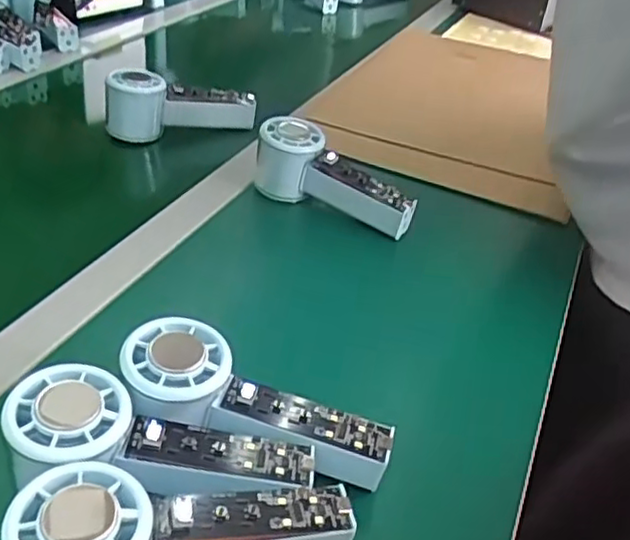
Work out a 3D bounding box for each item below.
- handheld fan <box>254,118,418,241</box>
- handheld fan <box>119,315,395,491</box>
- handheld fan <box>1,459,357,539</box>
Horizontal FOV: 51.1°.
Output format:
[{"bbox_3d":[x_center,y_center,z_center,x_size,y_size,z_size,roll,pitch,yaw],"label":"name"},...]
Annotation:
[{"bbox_3d":[0.018,-0.086,0.587,0.151,0.059,0.054,18,38,13],"label":"handheld fan"},{"bbox_3d":[-0.032,0.074,0.356,0.150,0.032,0.053,24,37,-2],"label":"handheld fan"},{"bbox_3d":[-0.055,0.119,0.298,0.146,0.054,0.055,-5,38,-16],"label":"handheld fan"}]

